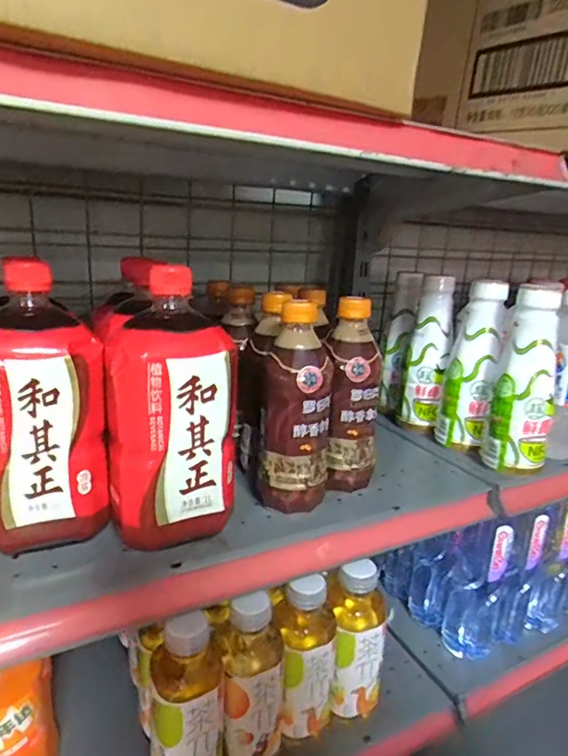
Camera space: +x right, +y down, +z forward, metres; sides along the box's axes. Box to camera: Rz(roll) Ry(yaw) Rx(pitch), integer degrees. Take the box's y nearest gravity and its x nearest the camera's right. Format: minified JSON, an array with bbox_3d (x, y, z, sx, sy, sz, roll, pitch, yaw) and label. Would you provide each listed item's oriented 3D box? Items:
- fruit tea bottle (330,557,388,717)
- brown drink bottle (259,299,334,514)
[{"bbox_3d":[0.085,0.282,0.567,0.056,0.171,0.073,7,16,14],"label":"fruit tea bottle"},{"bbox_3d":[0.013,0.032,0.456,0.060,0.183,0.061,6,15,9],"label":"brown drink bottle"}]

